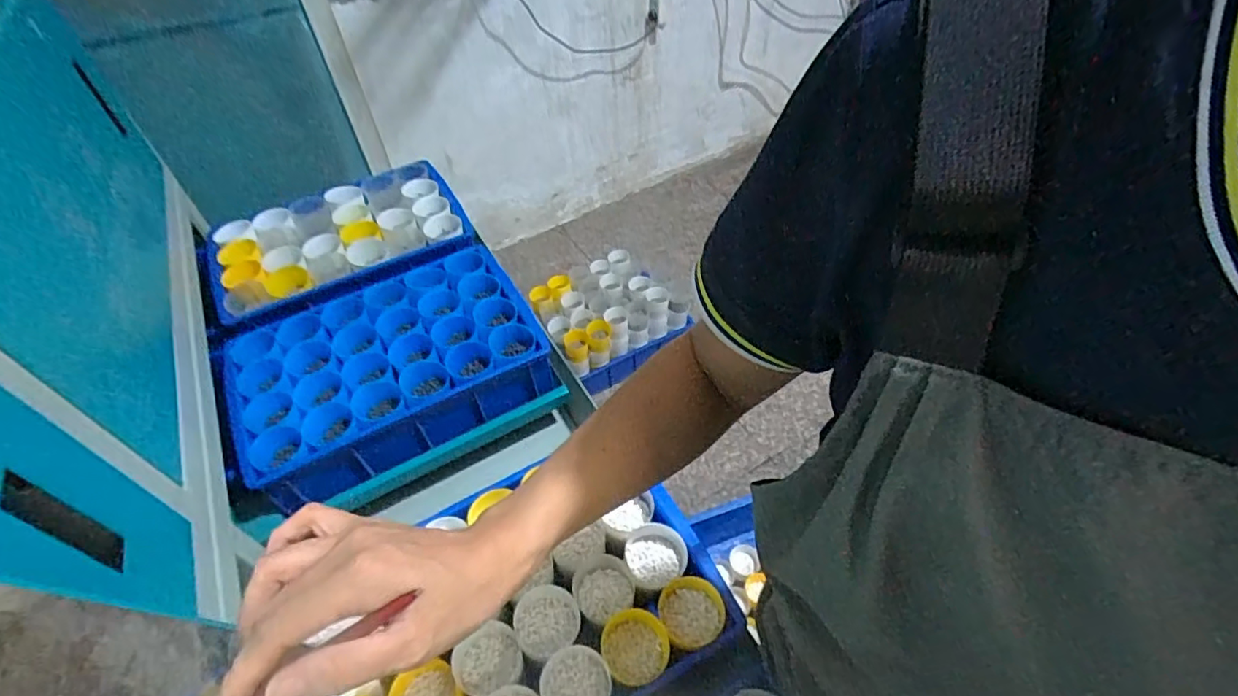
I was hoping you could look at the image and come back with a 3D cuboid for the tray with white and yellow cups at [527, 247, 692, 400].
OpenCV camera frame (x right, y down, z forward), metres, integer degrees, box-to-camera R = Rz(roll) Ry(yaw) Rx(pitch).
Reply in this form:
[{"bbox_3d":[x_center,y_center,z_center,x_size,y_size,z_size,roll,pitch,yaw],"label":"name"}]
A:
[{"bbox_3d":[-0.037,-0.077,1.624,0.346,0.218,0.256,-28,53,-19],"label":"tray with white and yellow cups"}]

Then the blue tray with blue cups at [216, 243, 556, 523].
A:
[{"bbox_3d":[-0.335,0.030,0.823,0.414,0.099,0.304,-27,53,-18],"label":"blue tray with blue cups"}]

